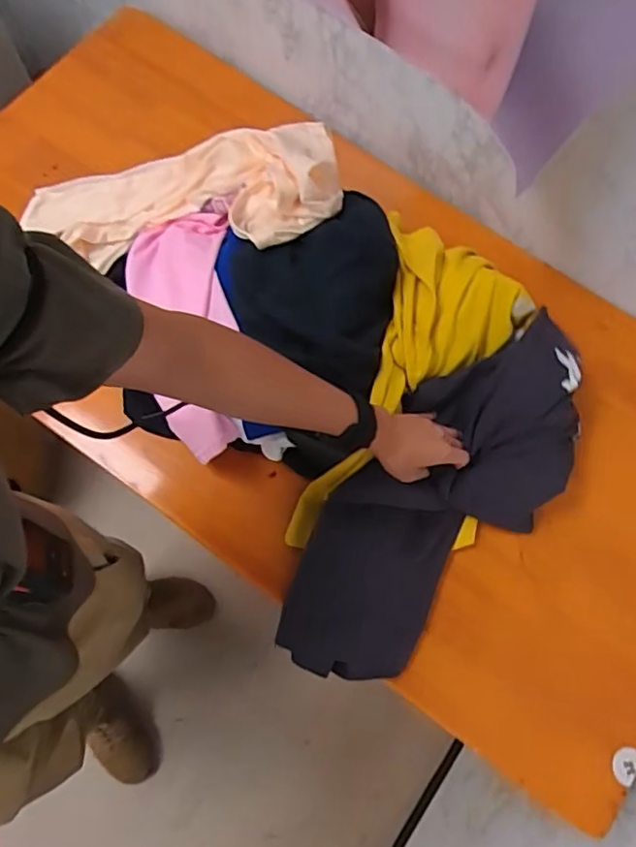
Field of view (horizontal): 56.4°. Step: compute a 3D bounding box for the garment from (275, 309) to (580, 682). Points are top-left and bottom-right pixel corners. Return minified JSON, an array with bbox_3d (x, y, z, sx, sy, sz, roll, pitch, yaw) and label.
[{"bbox_3d":[0.141,0.085,0.688,0.186,0.054,0.479,41,85,10],"label":"garment"}]

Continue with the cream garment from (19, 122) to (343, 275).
[{"bbox_3d":[-0.169,-0.281,0.731,0.421,0.052,0.161,5,71,26],"label":"cream garment"}]

